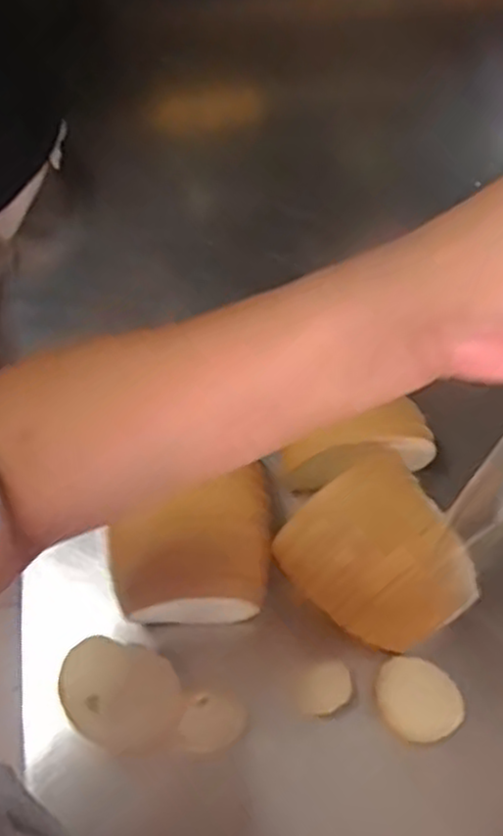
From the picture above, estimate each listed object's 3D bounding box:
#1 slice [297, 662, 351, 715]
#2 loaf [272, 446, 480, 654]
[{"bbox_3d":[0.051,0.187,0.517,0.039,0.016,0.028,-34,67,-15],"label":"slice"},{"bbox_3d":[0.088,0.100,0.520,0.101,0.093,0.120,-37,68,-16],"label":"loaf"}]

